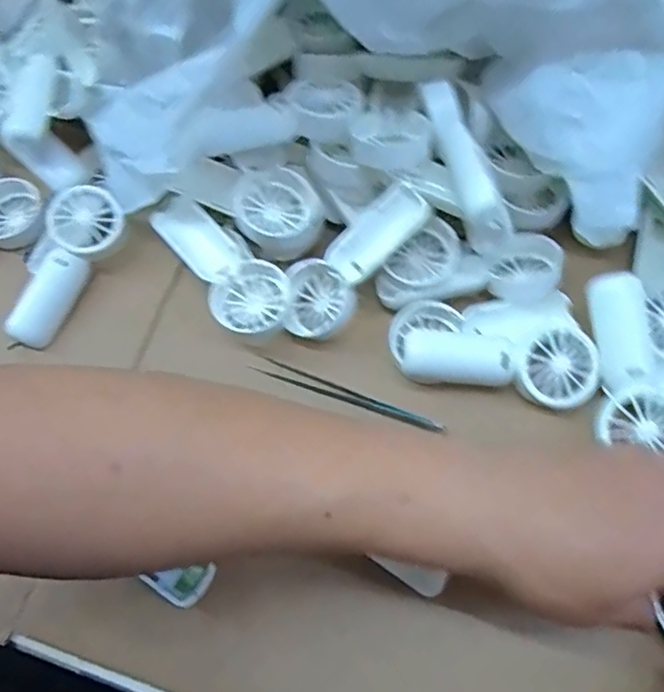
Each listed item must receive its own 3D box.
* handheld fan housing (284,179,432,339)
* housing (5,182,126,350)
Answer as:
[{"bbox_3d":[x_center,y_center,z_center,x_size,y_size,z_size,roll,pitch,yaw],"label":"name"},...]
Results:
[{"bbox_3d":[0.011,-0.054,0.372,0.106,0.031,0.045,-46,70,14],"label":"handheld fan housing"},{"bbox_3d":[-0.174,-0.051,0.402,0.044,0.023,0.110,26,90,13],"label":"housing"}]

